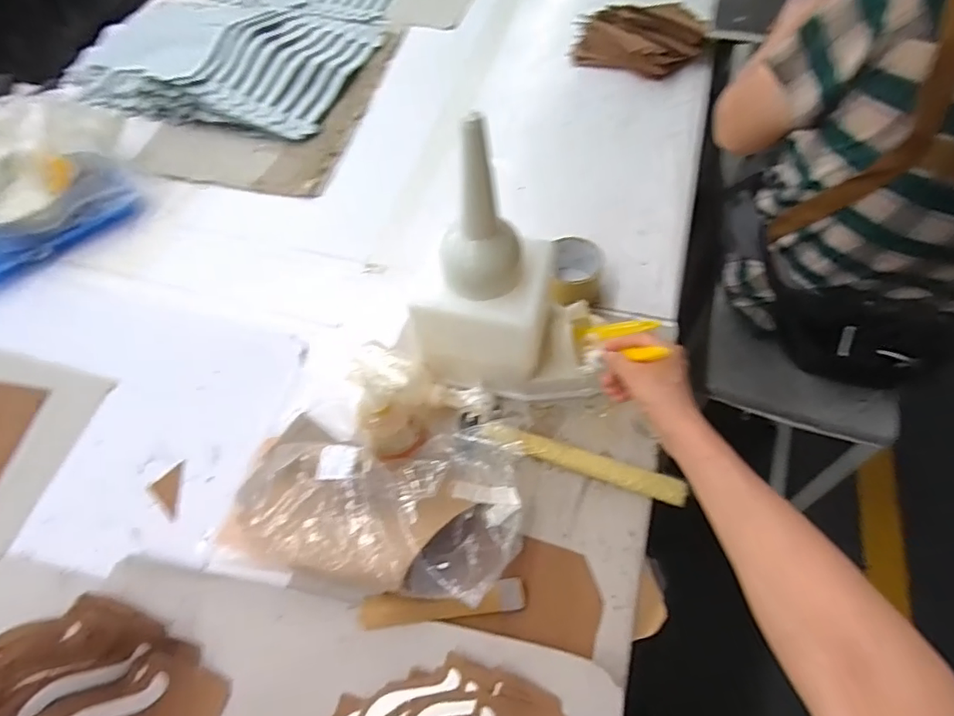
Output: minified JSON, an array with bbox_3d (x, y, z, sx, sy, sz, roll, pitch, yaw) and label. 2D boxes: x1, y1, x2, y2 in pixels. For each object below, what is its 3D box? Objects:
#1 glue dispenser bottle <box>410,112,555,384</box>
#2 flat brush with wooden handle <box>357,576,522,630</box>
[{"bbox_3d":[0.002,-0.096,0.571,0.147,0.279,0.103,9,60,8],"label":"glue dispenser bottle"},{"bbox_3d":[-0.038,0.256,0.565,0.172,0.010,0.030,-10,66,6],"label":"flat brush with wooden handle"}]

